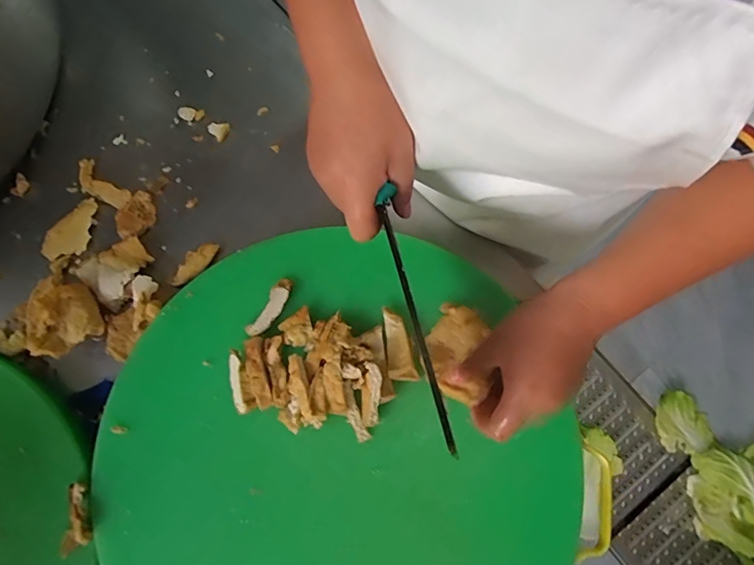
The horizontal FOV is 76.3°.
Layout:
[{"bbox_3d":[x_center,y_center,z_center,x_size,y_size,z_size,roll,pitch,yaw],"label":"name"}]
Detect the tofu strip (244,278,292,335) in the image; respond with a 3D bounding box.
[{"bbox_3d":[-0.096,0.023,0.431,0.019,0.006,0.058,30,79,9],"label":"tofu strip"}]

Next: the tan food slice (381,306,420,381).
[{"bbox_3d":[0.017,0.054,0.419,0.024,0.009,0.066,-15,76,-2],"label":"tan food slice"}]

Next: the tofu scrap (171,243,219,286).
[{"bbox_3d":[-0.185,-0.020,0.483,0.057,0.005,0.023,-38,78,-7],"label":"tofu scrap"}]

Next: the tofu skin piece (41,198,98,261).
[{"bbox_3d":[-0.313,-0.052,0.495,0.041,0.008,0.071,43,81,11],"label":"tofu skin piece"}]

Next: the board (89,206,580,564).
[{"bbox_3d":[-0.037,0.151,0.415,0.375,0.045,0.394,0,76,2],"label":"board"}]

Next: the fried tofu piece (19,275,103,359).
[{"bbox_3d":[-0.301,0.032,0.450,0.083,0.029,0.065,30,79,8],"label":"fried tofu piece"}]

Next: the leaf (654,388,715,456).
[{"bbox_3d":[0.756,0.352,1.192,0.131,0.033,0.155,-39,78,-7],"label":"leaf"}]

